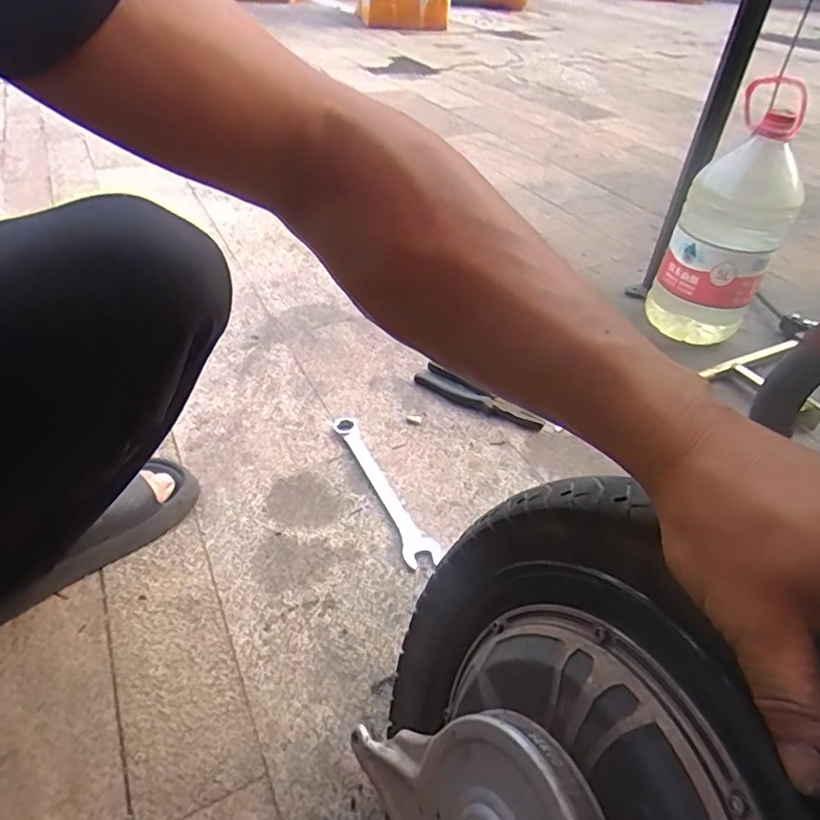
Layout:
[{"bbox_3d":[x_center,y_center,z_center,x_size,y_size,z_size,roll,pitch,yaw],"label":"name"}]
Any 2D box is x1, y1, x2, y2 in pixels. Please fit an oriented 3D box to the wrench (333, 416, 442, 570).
[{"bbox_3d":[-0.040,0.090,0.688,0.040,0.008,0.250,-19,46,-23],"label":"wrench"}]

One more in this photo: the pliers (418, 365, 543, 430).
[{"bbox_3d":[0.095,-0.015,0.801,0.194,0.020,0.043,27,47,24],"label":"pliers"}]

